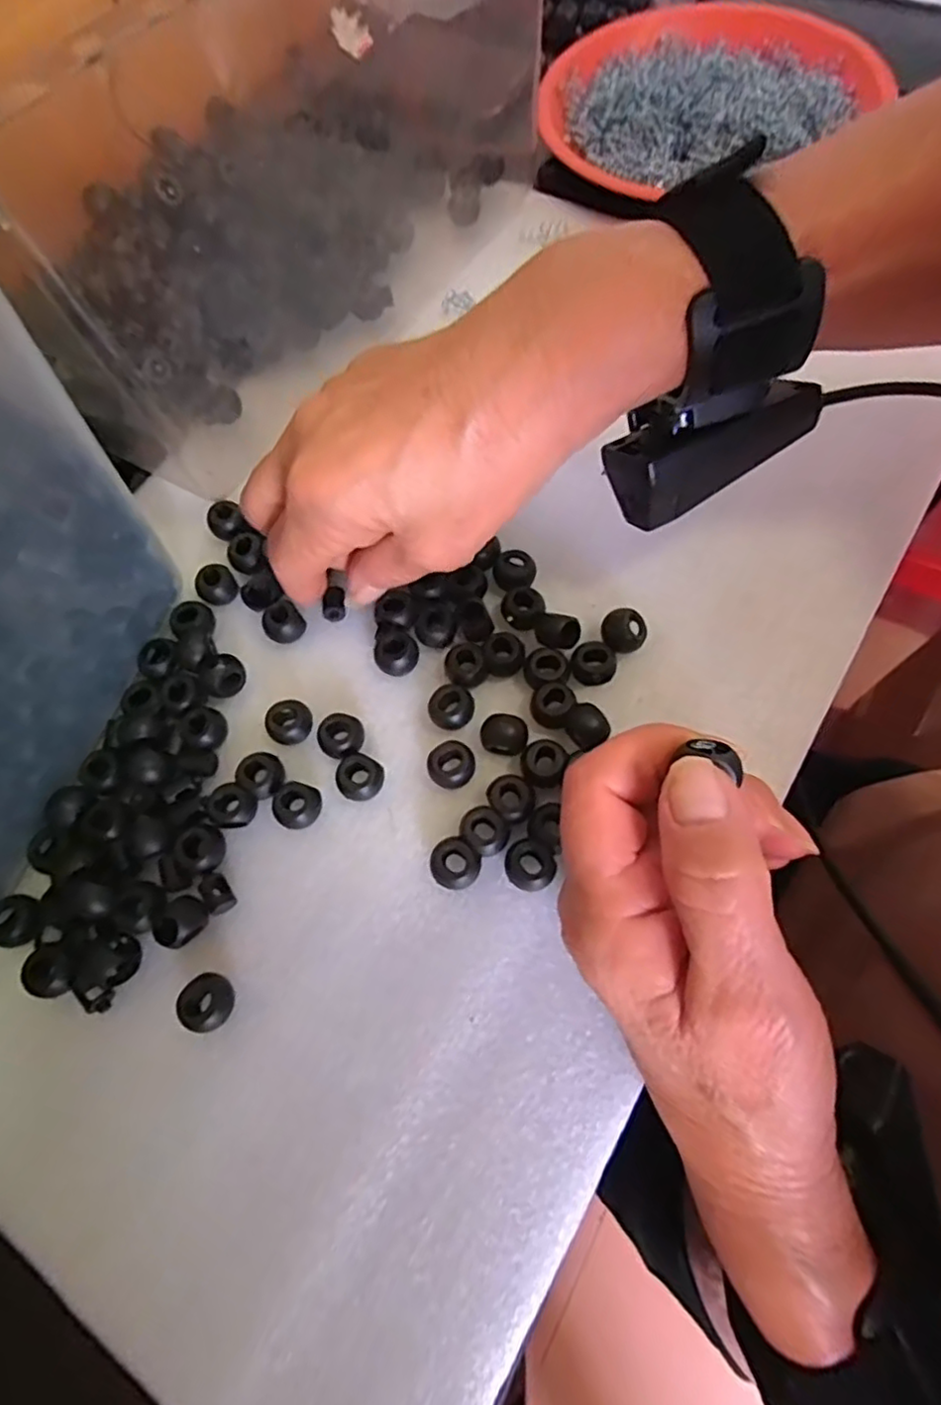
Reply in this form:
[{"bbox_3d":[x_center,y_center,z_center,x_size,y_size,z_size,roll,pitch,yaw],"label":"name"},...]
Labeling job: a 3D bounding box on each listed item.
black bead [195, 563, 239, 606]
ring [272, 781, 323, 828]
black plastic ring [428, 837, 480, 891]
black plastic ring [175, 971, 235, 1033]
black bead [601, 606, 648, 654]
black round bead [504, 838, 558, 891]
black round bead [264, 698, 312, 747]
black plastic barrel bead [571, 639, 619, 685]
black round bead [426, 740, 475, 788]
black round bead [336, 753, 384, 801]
[{"bbox_3d":[-0.121,-0.056,0.308,0.018,0.012,0.016,-35,69,-11],"label":"black bead"},{"bbox_3d":[-0.071,0.042,0.262,0.018,0.011,0.018,-1,67,3],"label":"ring"},{"bbox_3d":[-0.006,0.061,0.245,0.018,0.009,0.017,-1,67,3],"label":"black plastic ring"},{"bbox_3d":[-0.098,0.112,0.242,0.019,0.007,0.019,-1,67,3],"label":"black plastic ring"},{"bbox_3d":[0.065,-0.031,0.278,0.018,0.011,0.017,6,67,6],"label":"black bead"},{"bbox_3d":[0.022,0.062,0.243,0.019,0.010,0.017,28,71,14],"label":"black round bead"},{"bbox_3d":[-0.077,0.009,0.278,0.018,0.013,0.018,-1,67,3],"label":"black round bead"},{"bbox_3d":[0.052,-0.016,0.274,0.018,0.009,0.018,16,69,10],"label":"black plastic barrel bead"},{"bbox_3d":[-0.007,0.026,0.263,0.018,0.013,0.018,-1,67,3],"label":"black round bead"},{"bbox_3d":[-0.045,0.031,0.264,0.018,0.013,0.018,-1,67,3],"label":"black round bead"}]

